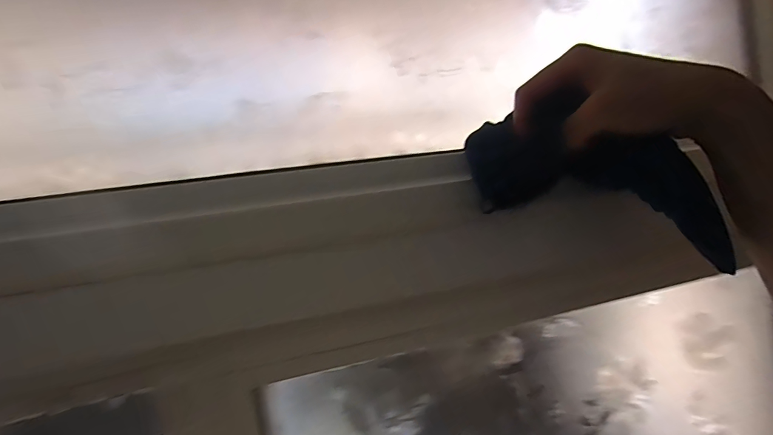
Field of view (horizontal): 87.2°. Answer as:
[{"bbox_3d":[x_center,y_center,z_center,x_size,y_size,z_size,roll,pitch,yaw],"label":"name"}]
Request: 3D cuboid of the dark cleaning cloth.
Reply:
[{"bbox_3d":[0.152,-0.032,0.294,0.180,0.087,0.040,18,13,23],"label":"dark cleaning cloth"}]

